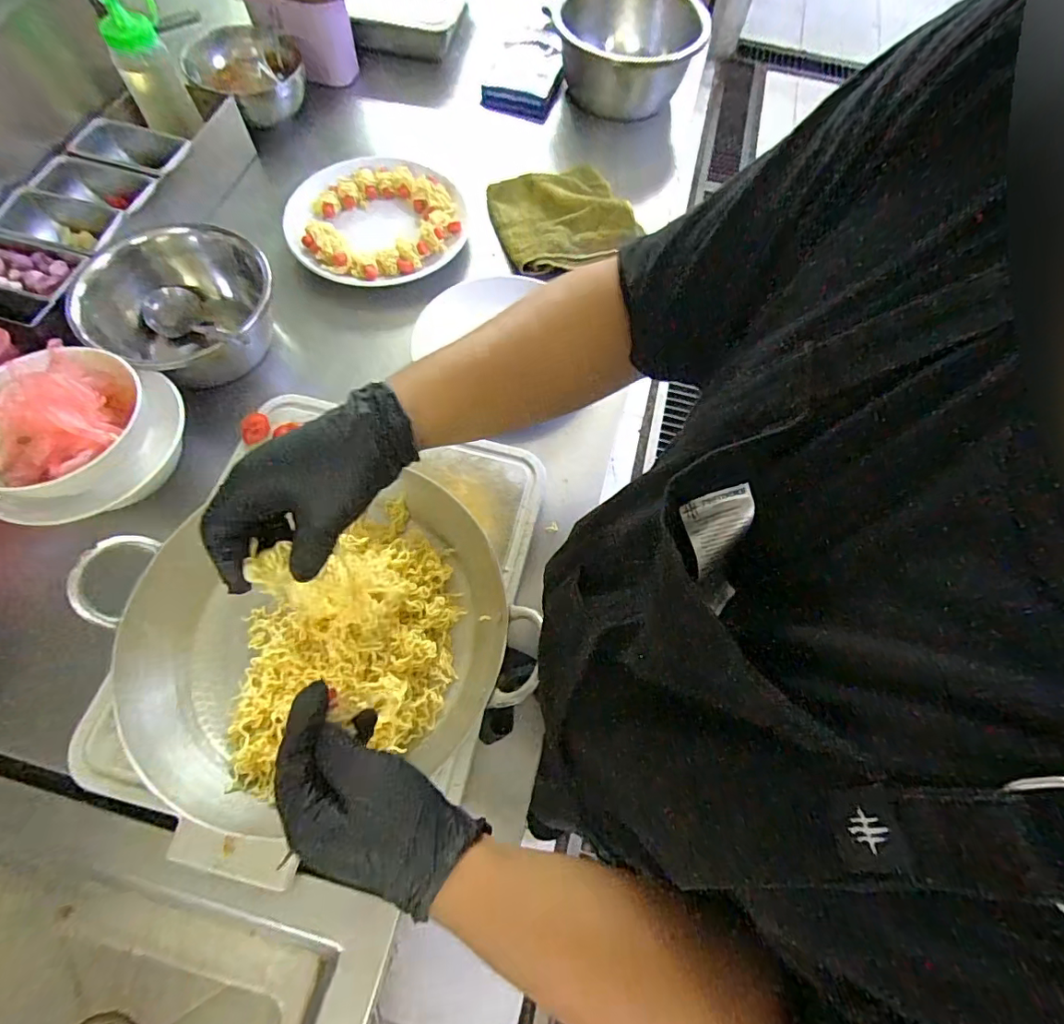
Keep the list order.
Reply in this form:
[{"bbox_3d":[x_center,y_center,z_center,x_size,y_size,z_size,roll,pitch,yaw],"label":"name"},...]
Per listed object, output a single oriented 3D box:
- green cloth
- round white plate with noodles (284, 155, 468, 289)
[{"bbox_3d":[0.046,-0.441,0.766,0.198,0.034,0.168,-16,68,-10],"label":"green cloth"},{"bbox_3d":[-0.225,-0.426,0.746,0.227,0.034,0.243,1,66,-3],"label":"round white plate with noodles"}]

